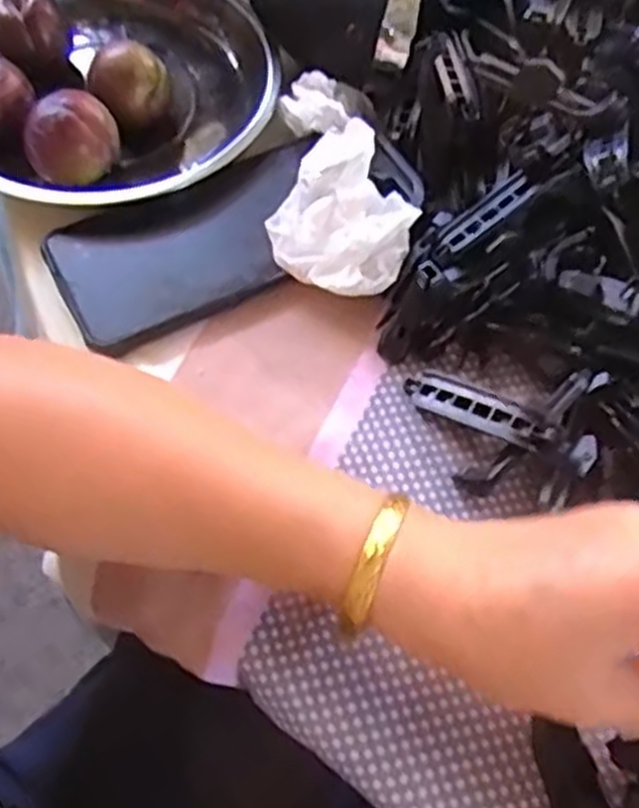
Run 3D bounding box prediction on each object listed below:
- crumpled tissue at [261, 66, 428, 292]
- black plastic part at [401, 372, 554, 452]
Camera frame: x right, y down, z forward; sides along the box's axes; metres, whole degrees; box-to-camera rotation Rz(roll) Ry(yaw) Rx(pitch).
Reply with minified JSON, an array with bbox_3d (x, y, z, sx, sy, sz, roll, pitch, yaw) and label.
[{"bbox_3d":[0.010,-0.115,0.392,0.067,0.048,0.136,0,62,-2],"label":"crumpled tissue"},{"bbox_3d":[0.070,0.001,0.344,0.070,0.010,0.019,24,62,35],"label":"black plastic part"}]

